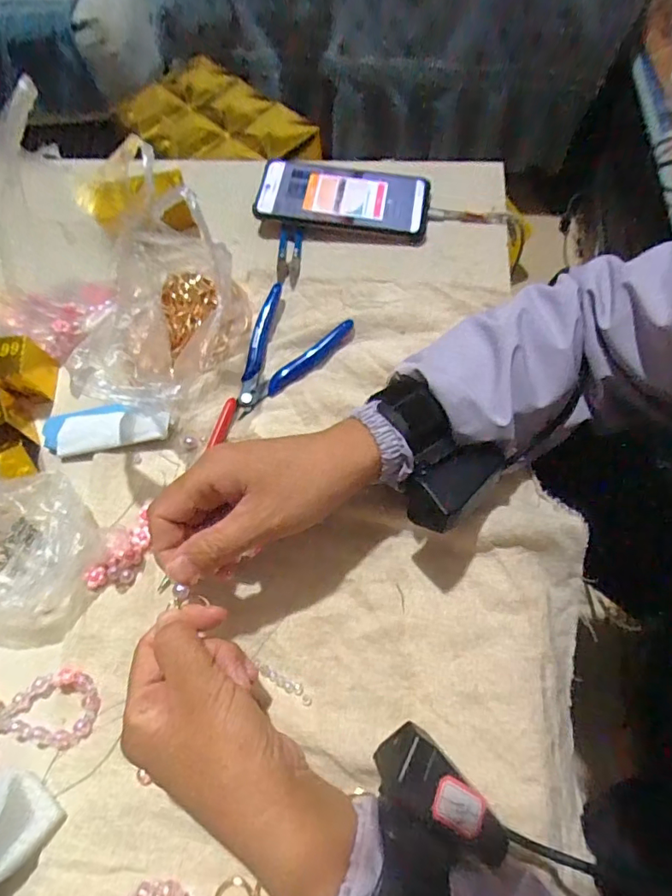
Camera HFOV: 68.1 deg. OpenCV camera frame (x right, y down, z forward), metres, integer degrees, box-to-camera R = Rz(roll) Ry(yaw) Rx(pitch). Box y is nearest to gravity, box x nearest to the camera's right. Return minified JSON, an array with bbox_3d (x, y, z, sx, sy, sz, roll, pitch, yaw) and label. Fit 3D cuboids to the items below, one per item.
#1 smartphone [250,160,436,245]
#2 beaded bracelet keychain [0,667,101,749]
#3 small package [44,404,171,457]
[{"bbox_3d":[0.007,-0.242,0.476,0.163,0.012,0.077,8,71,2],"label":"smartphone"},{"bbox_3d":[-0.193,0.164,0.316,0.082,0.009,0.044,2,67,3],"label":"beaded bracelet keychain"},{"bbox_3d":[-0.181,-0.015,0.389,0.104,0.021,0.031,-4,66,0],"label":"small package"}]

